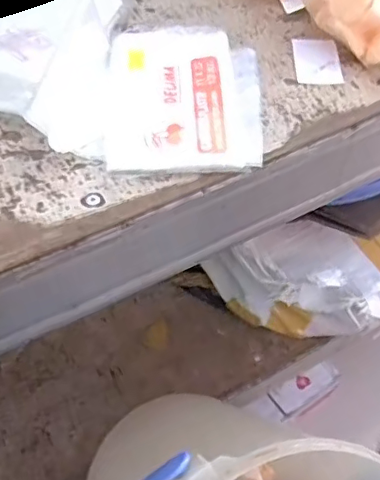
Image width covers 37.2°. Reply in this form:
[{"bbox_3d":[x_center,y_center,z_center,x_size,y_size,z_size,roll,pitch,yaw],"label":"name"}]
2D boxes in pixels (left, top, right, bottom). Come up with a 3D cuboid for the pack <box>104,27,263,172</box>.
[{"bbox_3d":[-0.004,-0.094,0.368,0.098,0.008,0.127,1,55,-3],"label":"pack"}]

